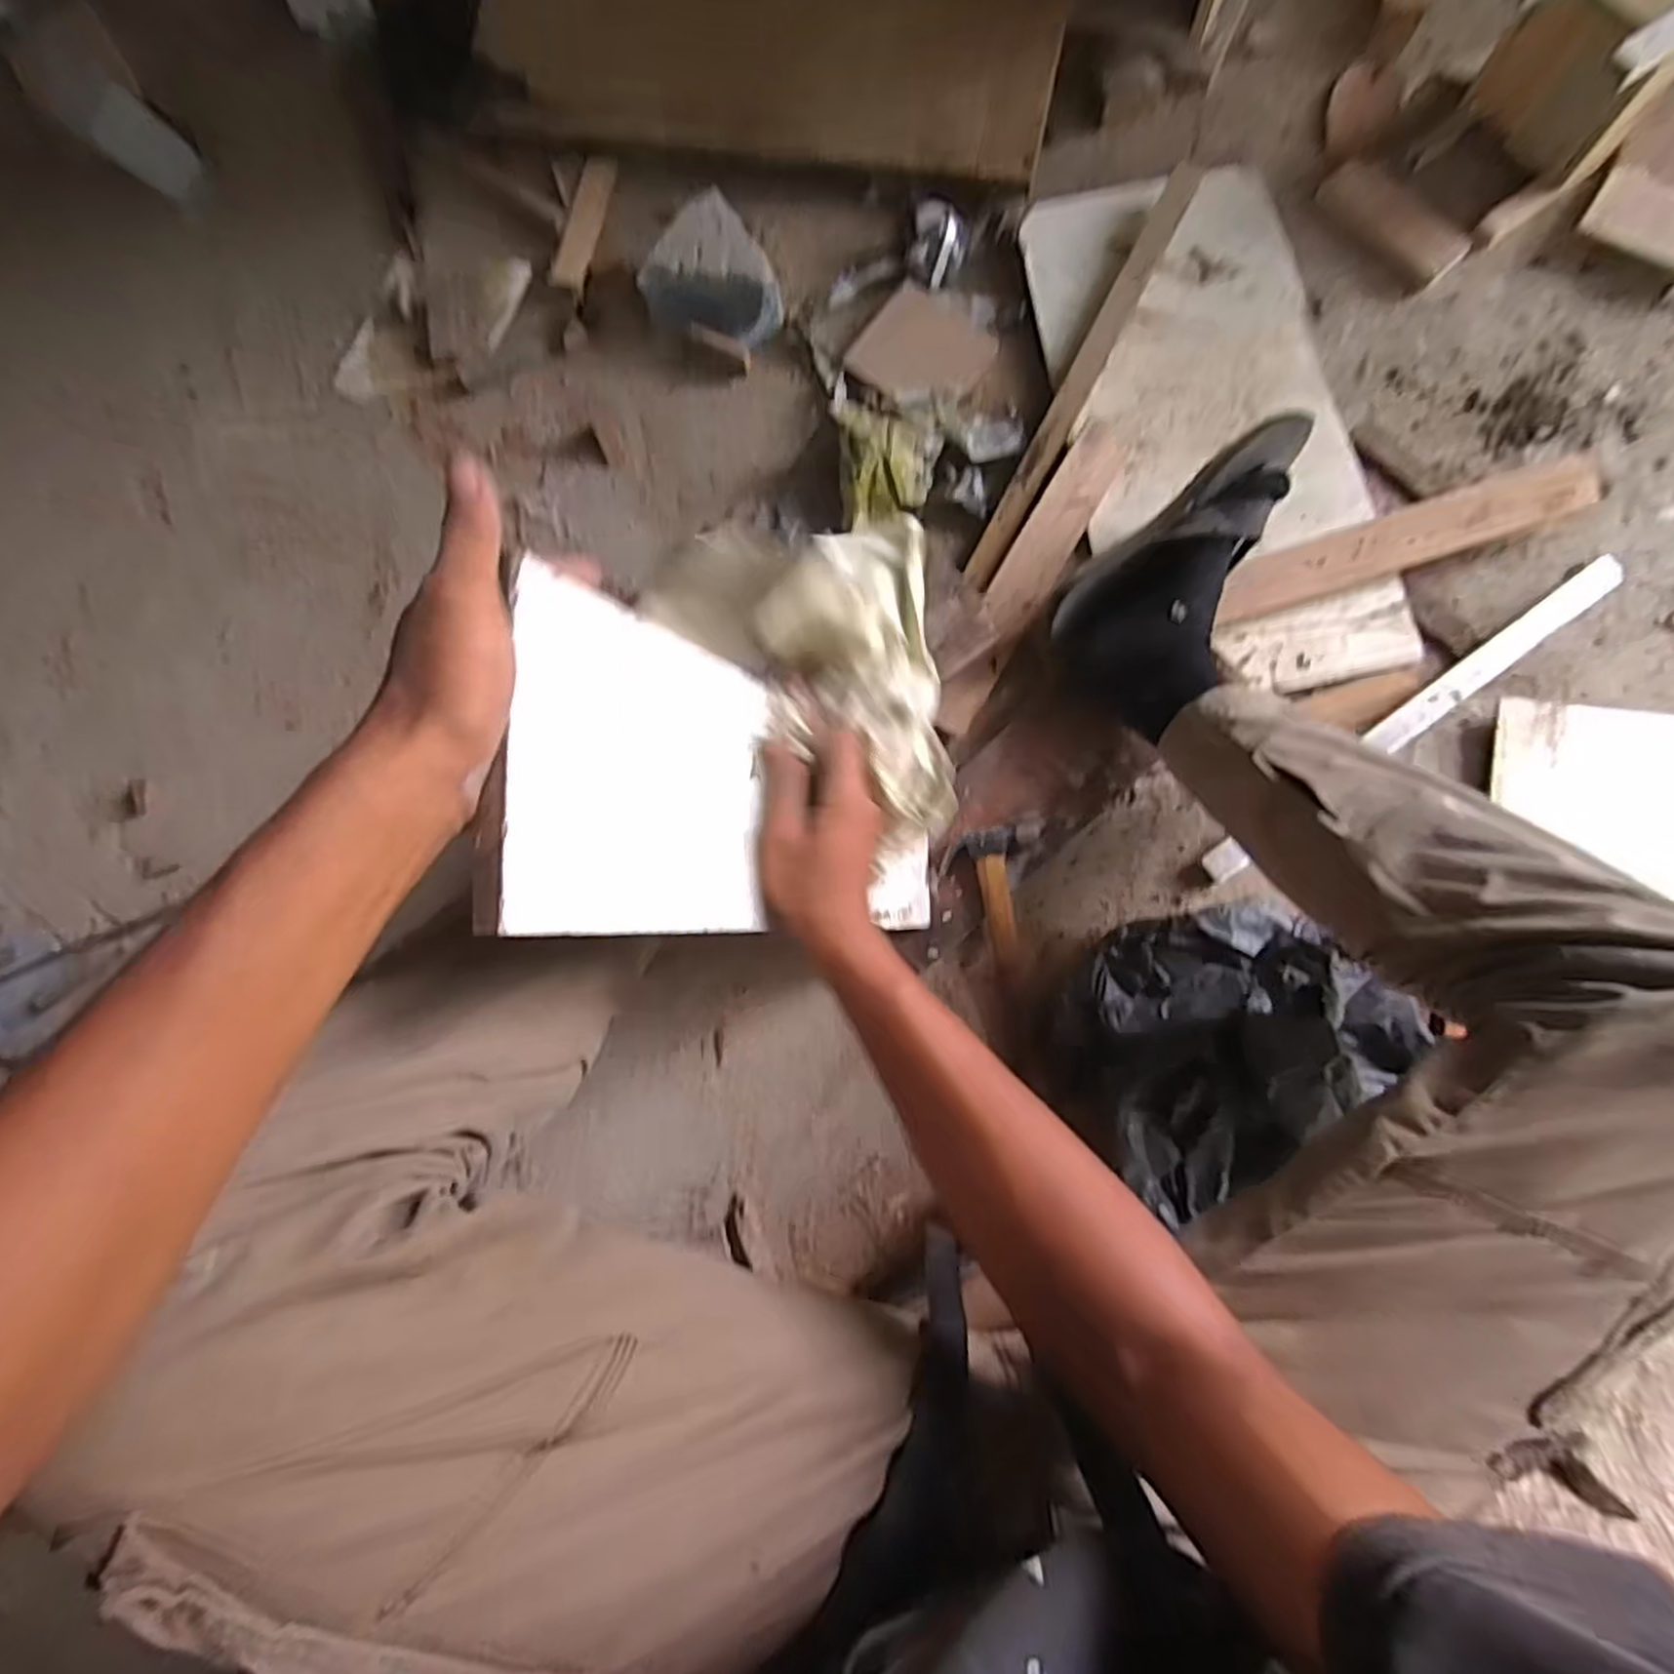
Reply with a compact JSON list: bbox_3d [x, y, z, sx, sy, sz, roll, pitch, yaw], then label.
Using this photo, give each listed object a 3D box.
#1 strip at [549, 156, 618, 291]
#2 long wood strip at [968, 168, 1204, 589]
[{"bbox_3d":[-0.287,-0.701,0.876,0.043,0.006,0.157,16,86,7],"label":"strip"},{"bbox_3d":[0.248,-0.464,0.779,0.031,0.023,0.475,27,87,7],"label":"long wood strip"}]

